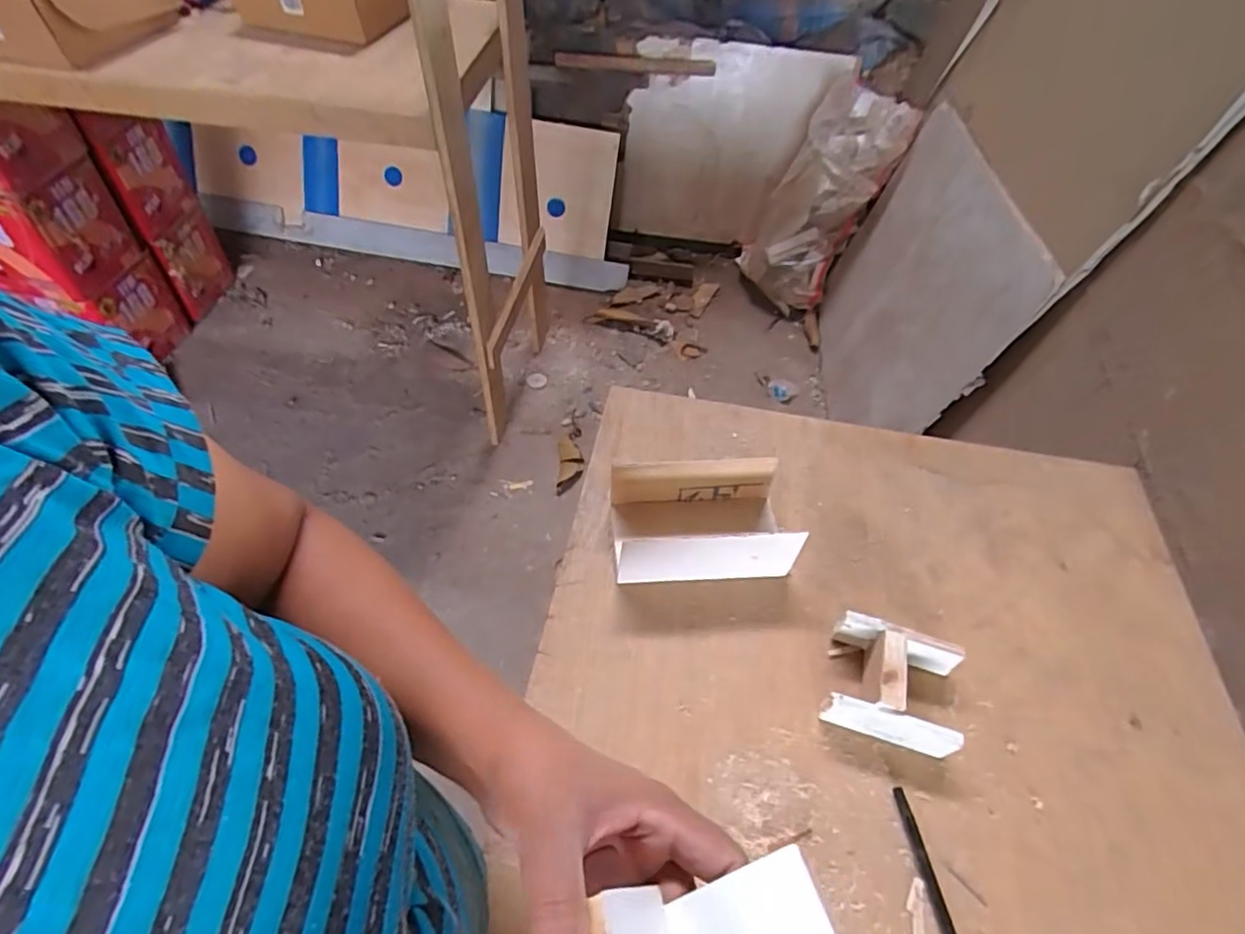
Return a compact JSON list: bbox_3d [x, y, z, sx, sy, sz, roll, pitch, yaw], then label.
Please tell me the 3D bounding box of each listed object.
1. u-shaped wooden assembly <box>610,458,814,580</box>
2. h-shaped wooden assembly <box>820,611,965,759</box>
[{"bbox_3d":[0.065,0.046,0.528,0.141,0.061,0.082,-2,52,-5],"label":"u-shaped wooden assembly"},{"bbox_3d":[0.195,0.156,0.456,0.086,0.044,0.073,17,53,10],"label":"h-shaped wooden assembly"}]

